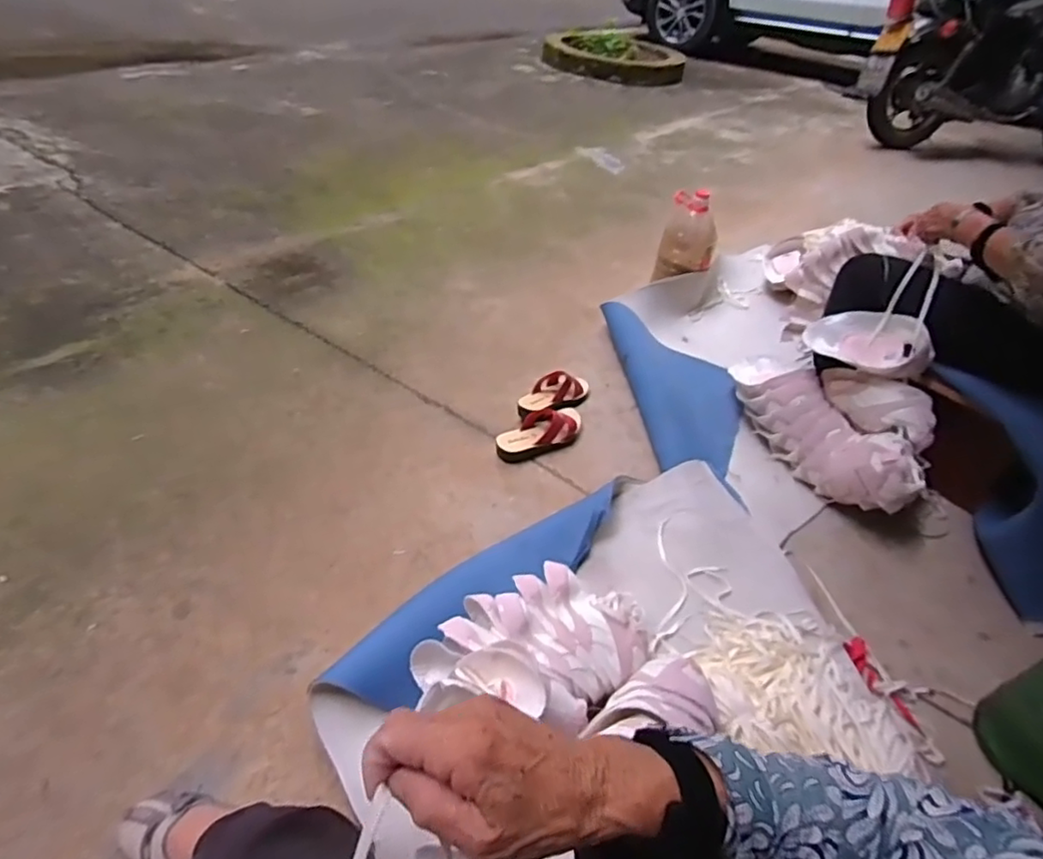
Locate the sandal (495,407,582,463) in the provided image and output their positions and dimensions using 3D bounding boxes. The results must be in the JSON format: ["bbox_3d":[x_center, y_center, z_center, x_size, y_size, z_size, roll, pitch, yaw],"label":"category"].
[{"bbox_3d":[0.043,0.006,1.368,0.226,0.065,0.080,-21,51,-32],"label":"sandal"}]

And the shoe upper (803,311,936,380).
[{"bbox_3d":[0.740,-0.192,1.320,0.248,0.136,0.050,23,3,28],"label":"shoe upper"}]

